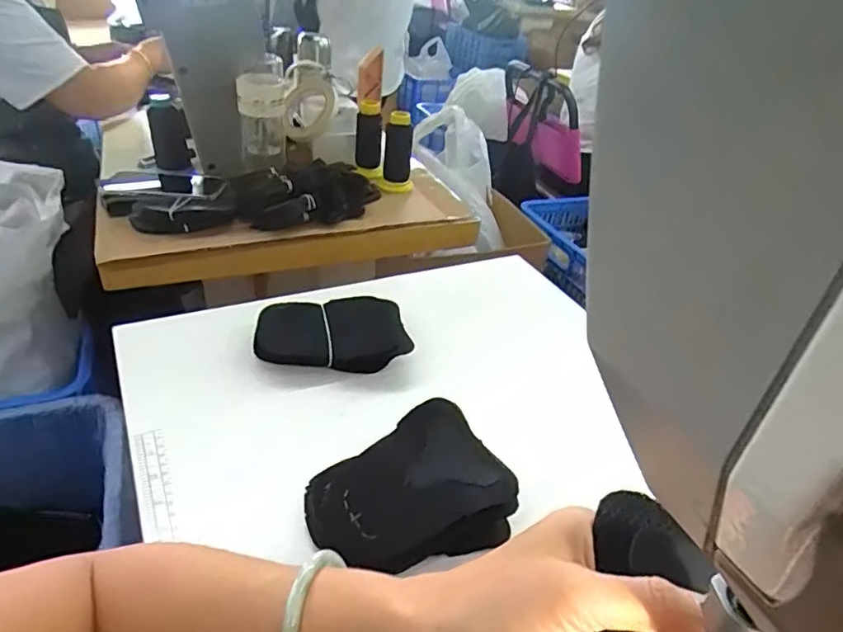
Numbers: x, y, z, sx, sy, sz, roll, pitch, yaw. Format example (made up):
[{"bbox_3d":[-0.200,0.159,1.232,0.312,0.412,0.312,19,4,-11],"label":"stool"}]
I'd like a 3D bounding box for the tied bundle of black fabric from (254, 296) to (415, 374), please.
[{"bbox_3d":[-0.097,0.020,0.591,0.156,0.038,0.100,-3,36,-14],"label":"tied bundle of black fabric"}]

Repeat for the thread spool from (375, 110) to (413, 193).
[{"bbox_3d":[-0.041,-0.270,0.896,0.054,0.129,0.047,1,36,-9],"label":"thread spool"}]

